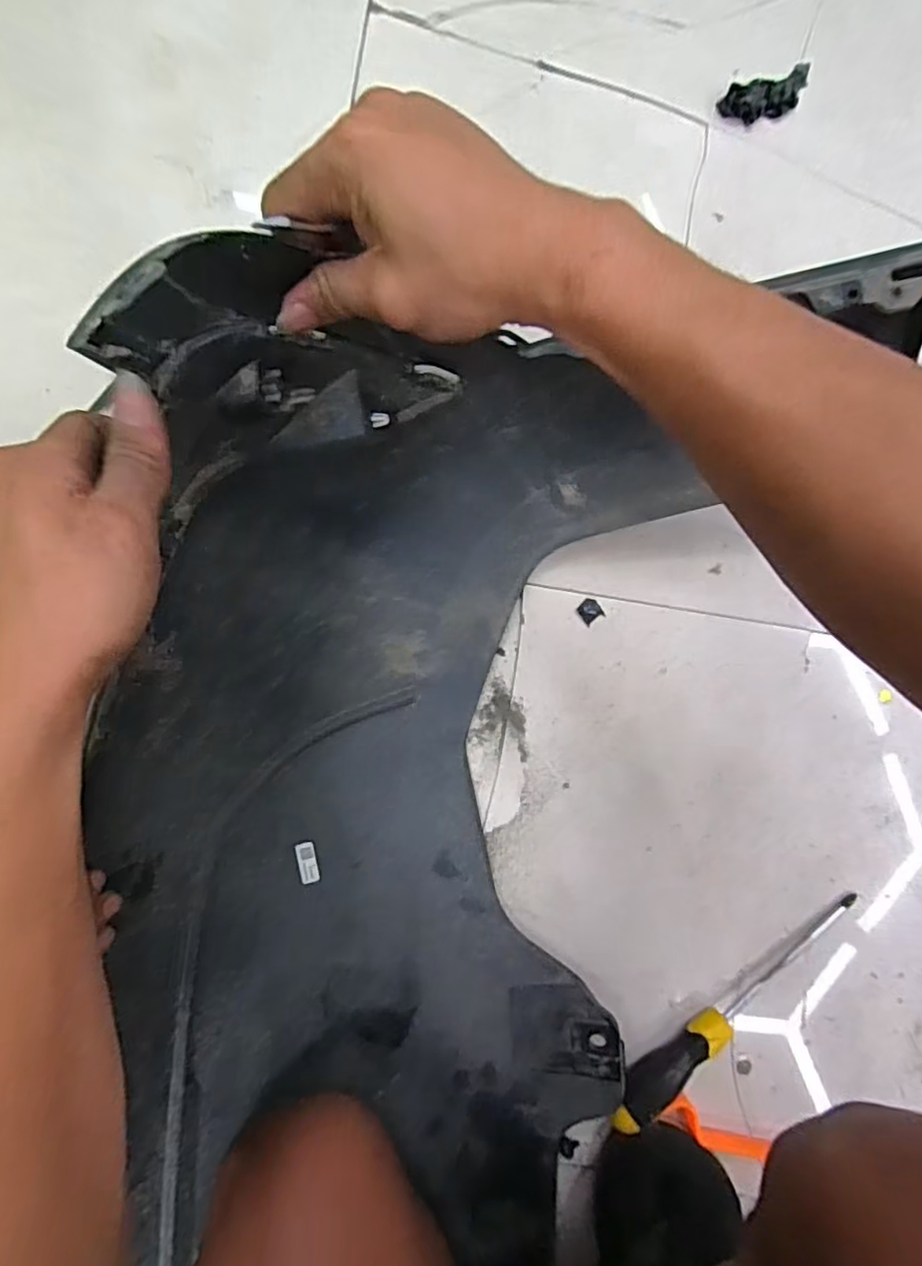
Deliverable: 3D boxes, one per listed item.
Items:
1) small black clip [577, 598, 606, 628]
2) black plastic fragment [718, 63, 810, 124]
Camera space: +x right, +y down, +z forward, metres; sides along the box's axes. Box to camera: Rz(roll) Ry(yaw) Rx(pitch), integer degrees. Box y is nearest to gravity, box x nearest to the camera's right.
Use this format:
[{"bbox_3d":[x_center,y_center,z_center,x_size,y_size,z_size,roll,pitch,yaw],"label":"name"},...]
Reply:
[{"bbox_3d":[0.103,-0.017,0.487,0.017,0.004,0.019,-34,90,-4],"label":"small black clip"},{"bbox_3d":[0.258,-0.449,0.511,0.088,0.012,0.033,-24,90,-4],"label":"black plastic fragment"}]

